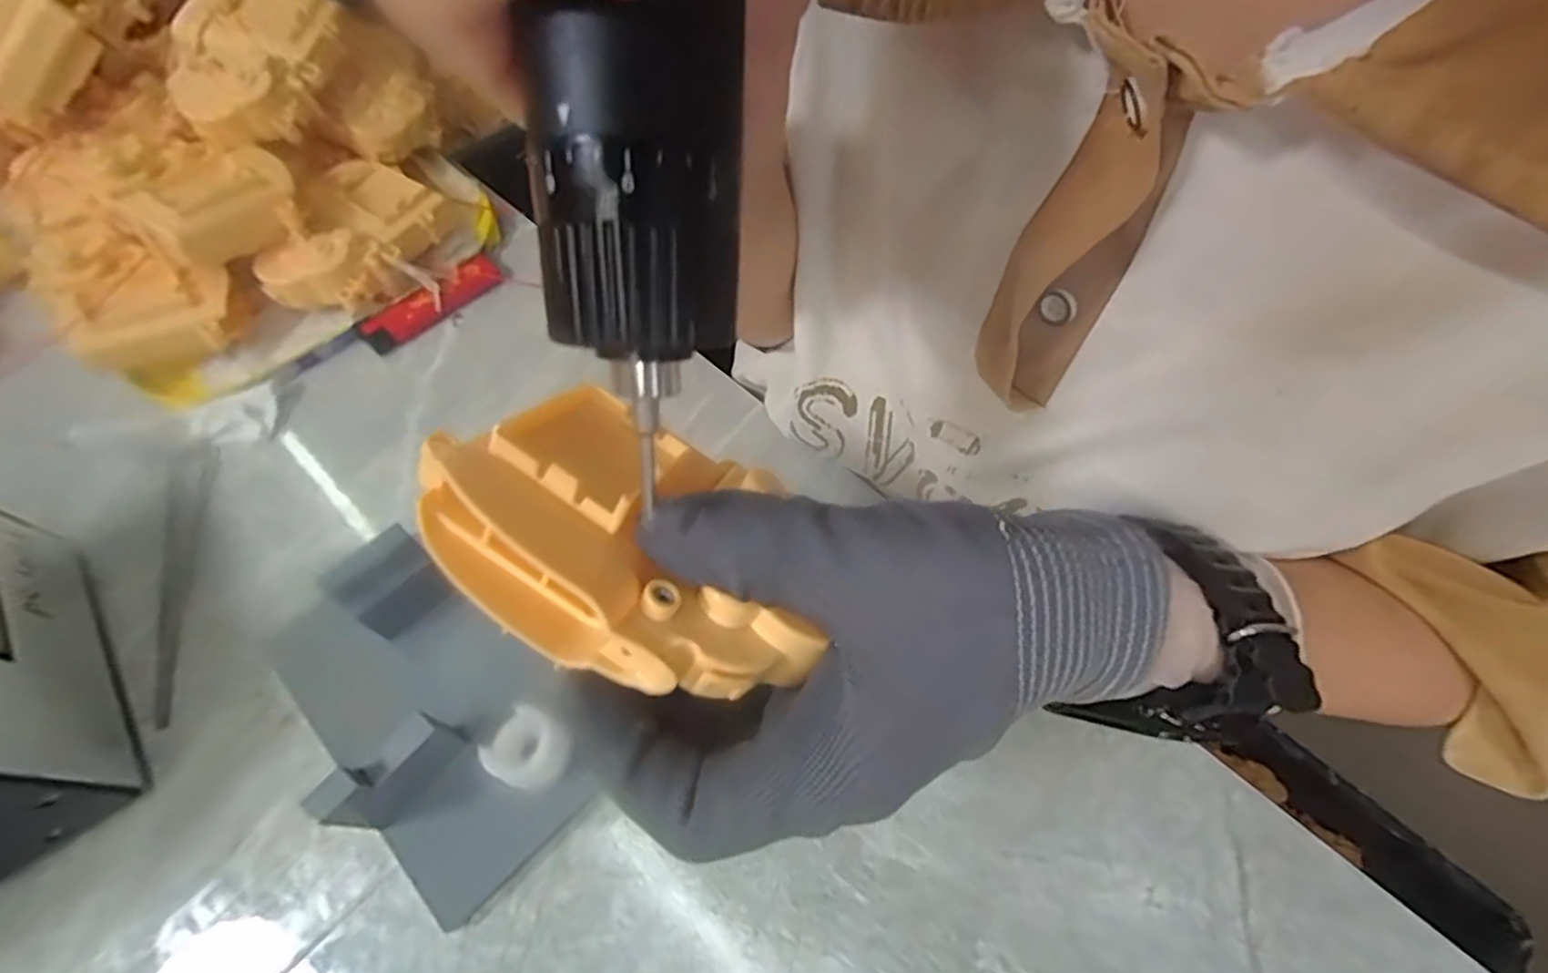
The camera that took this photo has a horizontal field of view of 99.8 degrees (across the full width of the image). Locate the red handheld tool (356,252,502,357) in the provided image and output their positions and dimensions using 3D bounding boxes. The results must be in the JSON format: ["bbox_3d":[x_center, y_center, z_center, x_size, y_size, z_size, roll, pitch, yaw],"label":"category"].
[{"bbox_3d":[-0.186,-0.101,0.354,0.078,0.008,0.020,-45,111,-22],"label":"red handheld tool"}]

